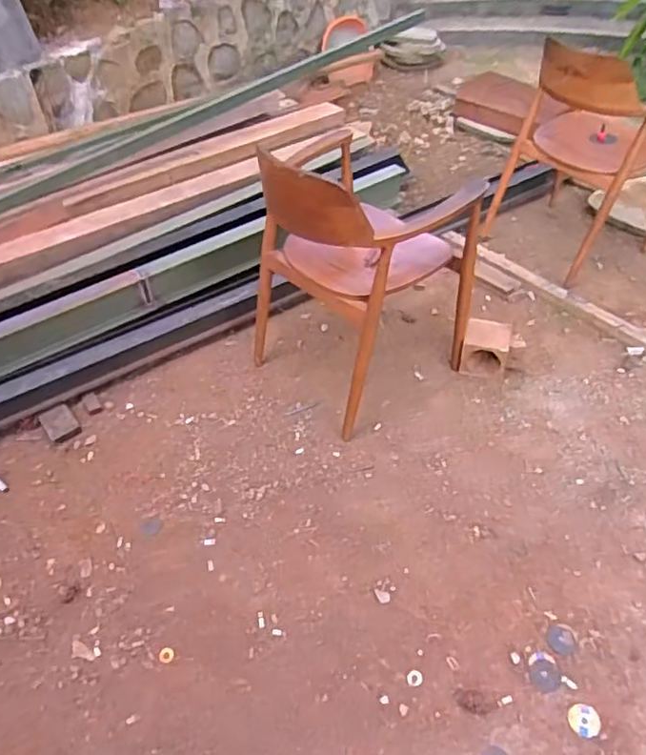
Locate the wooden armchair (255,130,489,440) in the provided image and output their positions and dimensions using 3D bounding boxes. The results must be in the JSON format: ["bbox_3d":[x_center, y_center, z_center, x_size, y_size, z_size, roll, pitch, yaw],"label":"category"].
[{"bbox_3d":[0.097,-0.350,1.878,0.496,0.718,0.568,-30,50,-28],"label":"wooden armchair"}]

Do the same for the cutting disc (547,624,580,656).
[{"bbox_3d":[0.562,0.615,1.428,0.070,0.005,0.071,-1,43,1],"label":"cutting disc"}]

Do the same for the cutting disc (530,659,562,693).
[{"bbox_3d":[0.505,0.675,1.378,0.065,0.004,0.066,-1,46,1],"label":"cutting disc"}]

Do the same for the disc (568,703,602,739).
[{"bbox_3d":[0.565,0.739,1.311,0.065,0.005,0.067,-1,46,1],"label":"disc"}]

